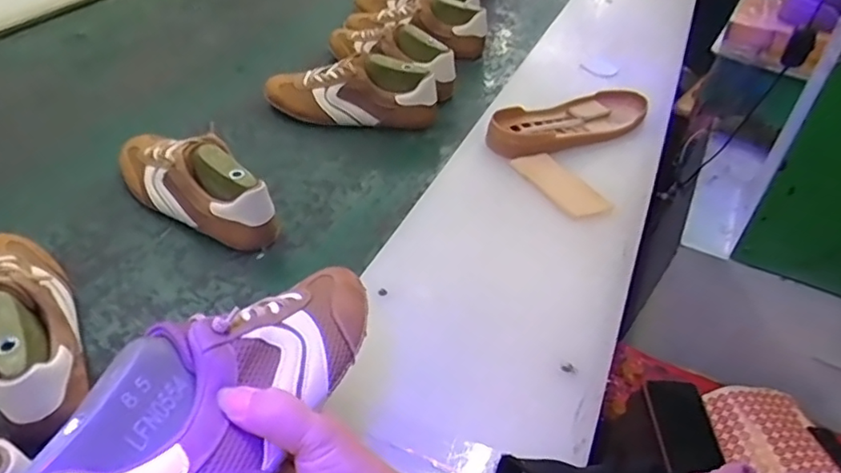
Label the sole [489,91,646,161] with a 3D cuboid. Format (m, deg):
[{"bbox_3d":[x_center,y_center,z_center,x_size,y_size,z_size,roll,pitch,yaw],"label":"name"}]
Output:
[{"bbox_3d":[0.210,-0.163,0.813,0.278,0.033,0.092,-16,44,-22],"label":"sole"}]

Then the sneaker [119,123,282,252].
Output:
[{"bbox_3d":[-0.287,-0.075,0.708,0.267,0.091,0.089,28,46,26],"label":"sneaker"}]

